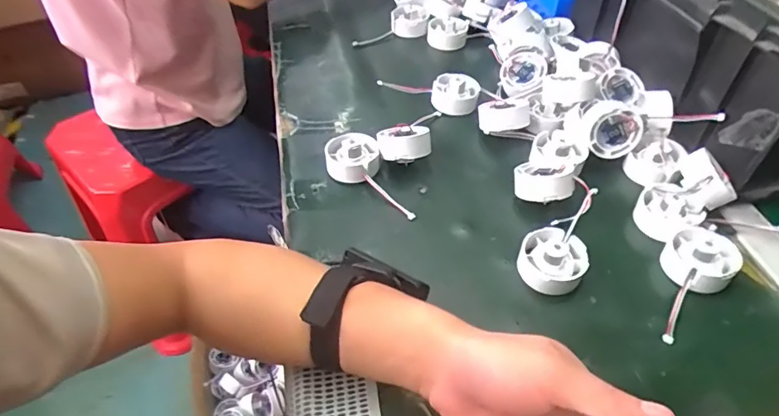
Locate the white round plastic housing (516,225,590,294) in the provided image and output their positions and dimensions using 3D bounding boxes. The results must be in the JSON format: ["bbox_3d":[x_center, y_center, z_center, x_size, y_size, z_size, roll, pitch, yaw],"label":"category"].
[{"bbox_3d":[0.142,0.044,0.428,0.054,0.030,0.059,0,47,0],"label":"white round plastic housing"}]

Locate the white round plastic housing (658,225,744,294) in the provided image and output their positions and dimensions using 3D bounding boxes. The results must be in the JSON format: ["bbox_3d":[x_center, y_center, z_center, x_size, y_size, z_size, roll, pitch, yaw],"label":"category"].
[{"bbox_3d":[0.268,0.043,0.425,0.058,0.029,0.054,-35,56,-28],"label":"white round plastic housing"}]

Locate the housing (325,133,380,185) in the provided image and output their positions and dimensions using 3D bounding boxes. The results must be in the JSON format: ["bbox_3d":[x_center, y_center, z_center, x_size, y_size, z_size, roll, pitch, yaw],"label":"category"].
[{"bbox_3d":[-0.039,-0.052,0.512,0.054,0.032,0.051,0,47,0],"label":"housing"}]

